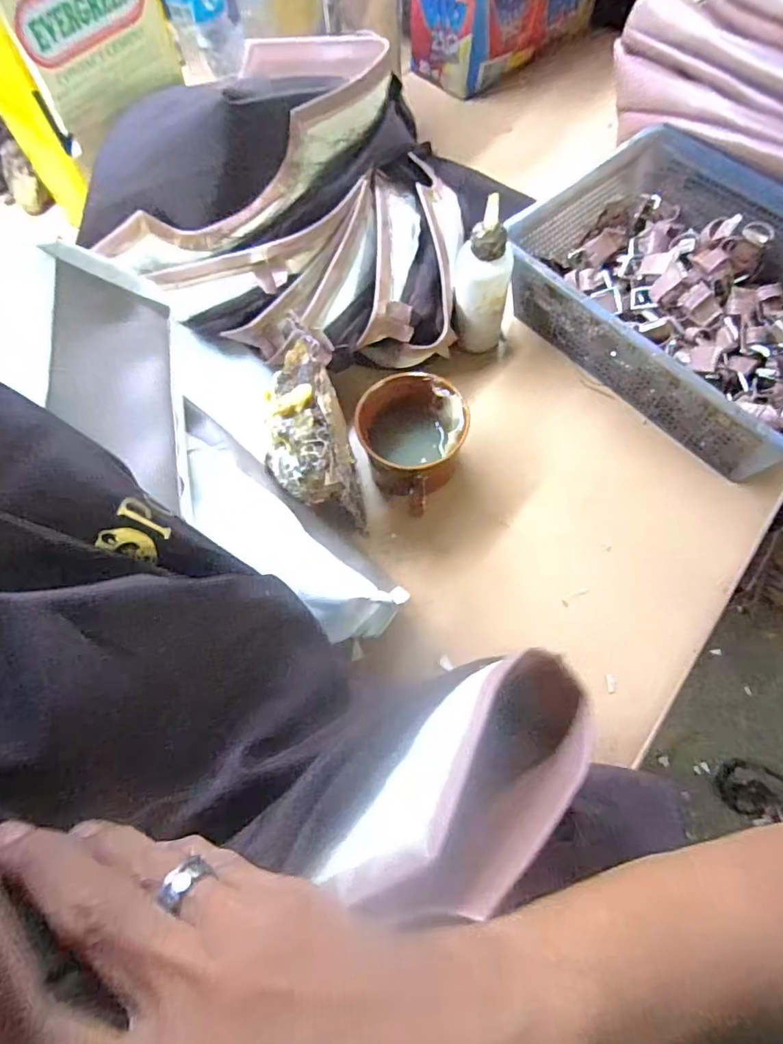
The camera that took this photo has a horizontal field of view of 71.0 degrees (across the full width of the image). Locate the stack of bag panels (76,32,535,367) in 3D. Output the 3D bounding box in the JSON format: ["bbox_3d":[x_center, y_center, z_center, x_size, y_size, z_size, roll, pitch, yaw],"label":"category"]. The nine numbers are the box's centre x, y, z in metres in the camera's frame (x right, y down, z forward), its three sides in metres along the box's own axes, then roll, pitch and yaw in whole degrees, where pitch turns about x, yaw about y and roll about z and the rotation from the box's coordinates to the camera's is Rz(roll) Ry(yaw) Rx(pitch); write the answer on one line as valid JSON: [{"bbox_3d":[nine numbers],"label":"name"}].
[{"bbox_3d":[-0.067,-0.285,0.471,0.307,0.138,0.273,27,70,13],"label":"stack of bag panels"}]

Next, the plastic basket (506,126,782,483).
[{"bbox_3d":[0.268,-0.197,0.483,0.225,0.085,0.294,-40,70,-14],"label":"plastic basket"}]

